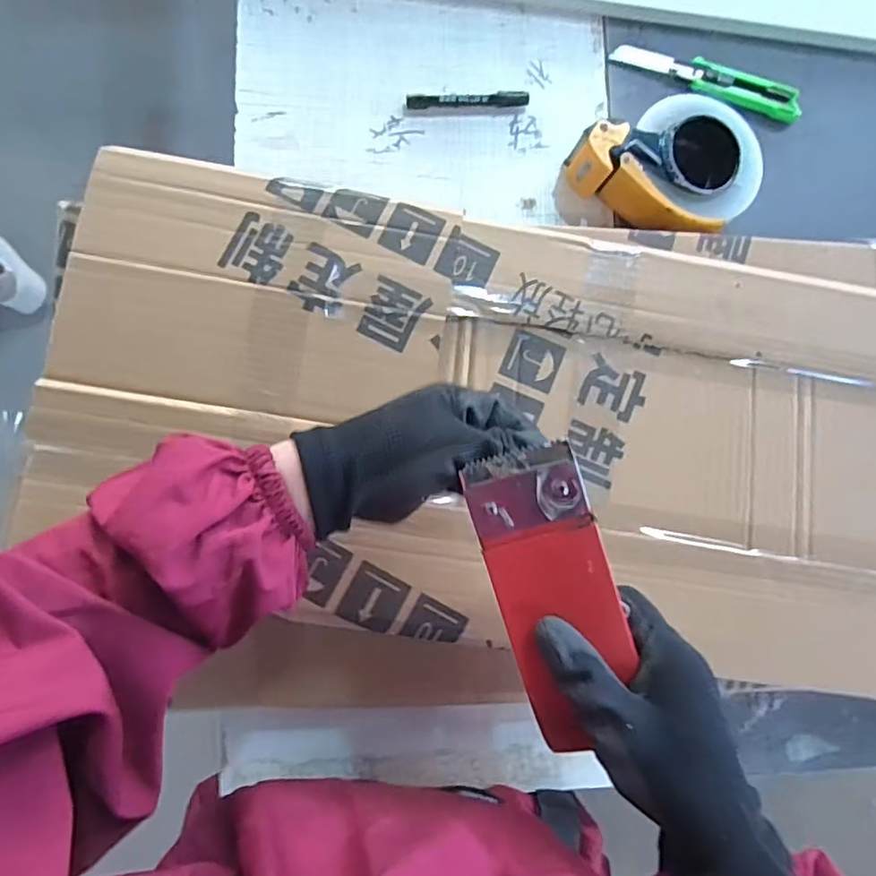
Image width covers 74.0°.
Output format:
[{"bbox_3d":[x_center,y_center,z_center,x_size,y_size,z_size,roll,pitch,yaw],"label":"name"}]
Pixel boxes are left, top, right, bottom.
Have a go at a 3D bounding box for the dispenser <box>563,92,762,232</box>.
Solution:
[{"bbox_3d":[0.236,-0.280,0.591,0.175,0.061,0.139,34,82,-1],"label":"dispenser"}]

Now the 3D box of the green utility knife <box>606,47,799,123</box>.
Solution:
[{"bbox_3d":[0.294,-0.386,0.631,0.212,0.023,0.040,19,83,-3],"label":"green utility knife"}]

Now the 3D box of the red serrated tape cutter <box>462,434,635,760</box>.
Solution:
[{"bbox_3d":[0.061,0.079,0.298,0.059,0.024,0.146,-18,92,9],"label":"red serrated tape cutter"}]

